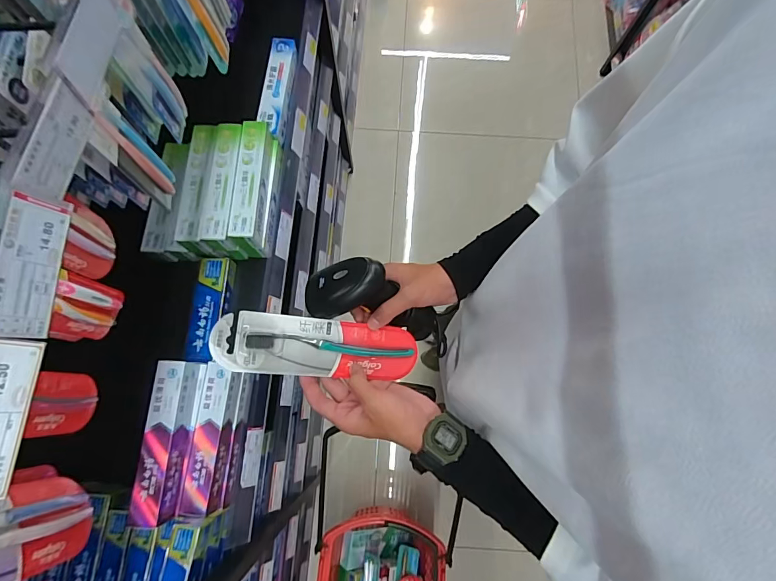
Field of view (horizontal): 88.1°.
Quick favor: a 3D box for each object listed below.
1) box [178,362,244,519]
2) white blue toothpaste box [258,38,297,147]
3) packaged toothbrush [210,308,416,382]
[{"bbox_3d":[-0.267,0.227,0.619,0.049,0.045,0.211,5,75,1],"label":"box"},{"bbox_3d":[-0.228,-0.413,0.817,0.050,0.034,0.224,5,75,1],"label":"white blue toothpaste box"},{"bbox_3d":[-0.073,0.062,0.437,0.215,0.019,0.060,7,74,-20],"label":"packaged toothbrush"}]

